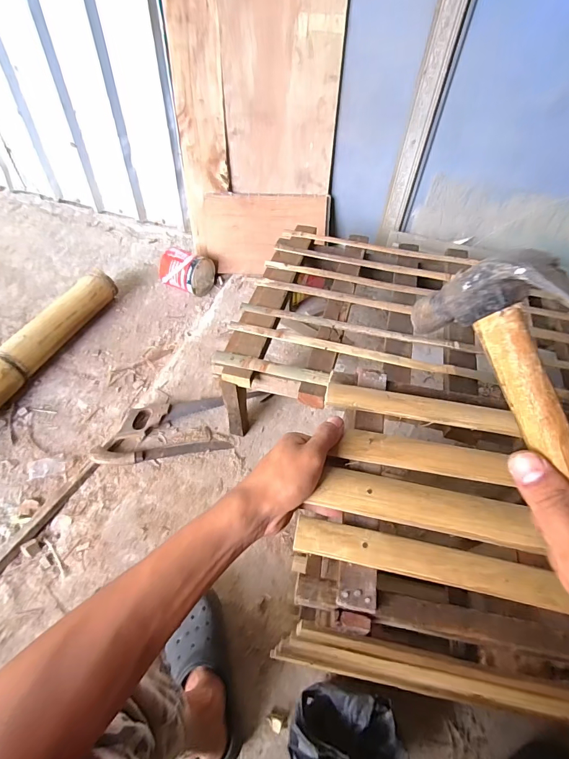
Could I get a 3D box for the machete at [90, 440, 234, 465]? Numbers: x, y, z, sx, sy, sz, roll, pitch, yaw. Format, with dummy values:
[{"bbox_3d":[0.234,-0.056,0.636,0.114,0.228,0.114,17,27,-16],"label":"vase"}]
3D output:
[{"bbox_3d":[-0.326,0.196,0.976,0.364,0.033,0.049,-4,51,-7],"label":"machete"}]

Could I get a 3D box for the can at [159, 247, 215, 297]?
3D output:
[{"bbox_3d":[-0.397,-0.434,1.472,0.176,0.160,0.174,23,53,15],"label":"can"}]

